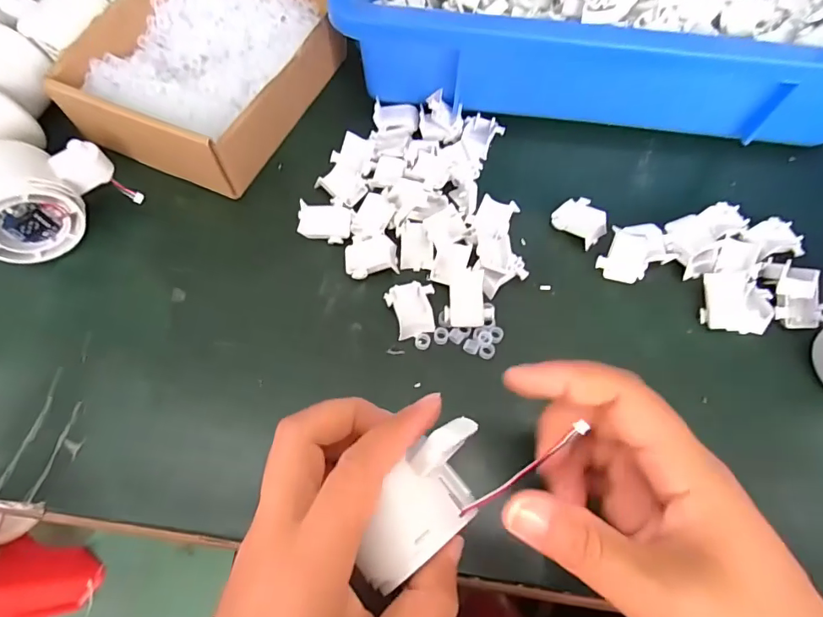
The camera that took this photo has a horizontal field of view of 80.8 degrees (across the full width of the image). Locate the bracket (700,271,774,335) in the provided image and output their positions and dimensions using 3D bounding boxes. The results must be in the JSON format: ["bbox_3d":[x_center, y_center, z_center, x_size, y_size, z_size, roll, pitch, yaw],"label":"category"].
[{"bbox_3d":[0.199,-0.005,0.296,0.036,0.012,0.037,9,65,3],"label":"bracket"}]

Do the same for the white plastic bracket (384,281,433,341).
[{"bbox_3d":[0.001,0.000,0.294,0.029,0.005,0.034,-15,66,-8],"label":"white plastic bracket"}]

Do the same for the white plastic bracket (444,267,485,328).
[{"bbox_3d":[0.033,-0.007,0.293,0.022,0.006,0.038,7,65,2],"label":"white plastic bracket"}]

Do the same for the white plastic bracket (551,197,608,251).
[{"bbox_3d":[0.113,-0.059,0.321,0.033,0.008,0.029,37,69,15],"label":"white plastic bracket"}]

